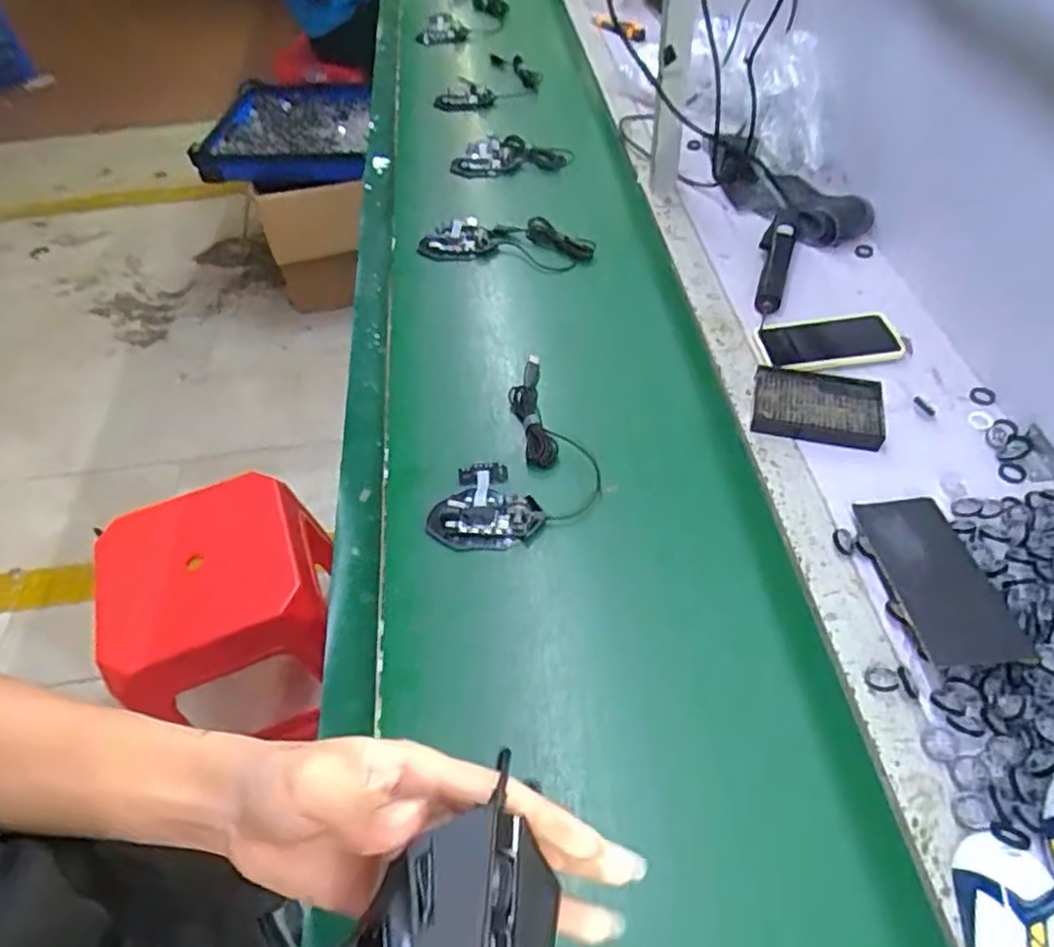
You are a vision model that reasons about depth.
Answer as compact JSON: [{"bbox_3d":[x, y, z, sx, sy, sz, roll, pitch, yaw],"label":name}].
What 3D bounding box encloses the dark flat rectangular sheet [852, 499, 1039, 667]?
[{"bbox_3d":[0.373,0.094,0.620,0.078,0.010,0.179,-13,45,9],"label":"dark flat rectangular sheet"}]

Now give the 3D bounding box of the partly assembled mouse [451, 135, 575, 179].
[{"bbox_3d":[-0.028,-0.554,1.169,0.203,0.037,0.099,-4,50,3],"label":"partly assembled mouse"}]

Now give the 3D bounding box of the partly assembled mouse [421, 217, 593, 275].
[{"bbox_3d":[-0.034,-0.348,1.003,0.259,0.026,0.102,17,55,19],"label":"partly assembled mouse"}]

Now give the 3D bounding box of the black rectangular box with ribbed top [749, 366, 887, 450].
[{"bbox_3d":[0.329,-0.076,0.770,0.136,0.023,0.094,9,52,13],"label":"black rectangular box with ribbed top"}]

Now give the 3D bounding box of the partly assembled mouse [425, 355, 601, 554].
[{"bbox_3d":[0.011,-0.014,0.747,0.147,0.036,0.258,20,56,21],"label":"partly assembled mouse"}]

